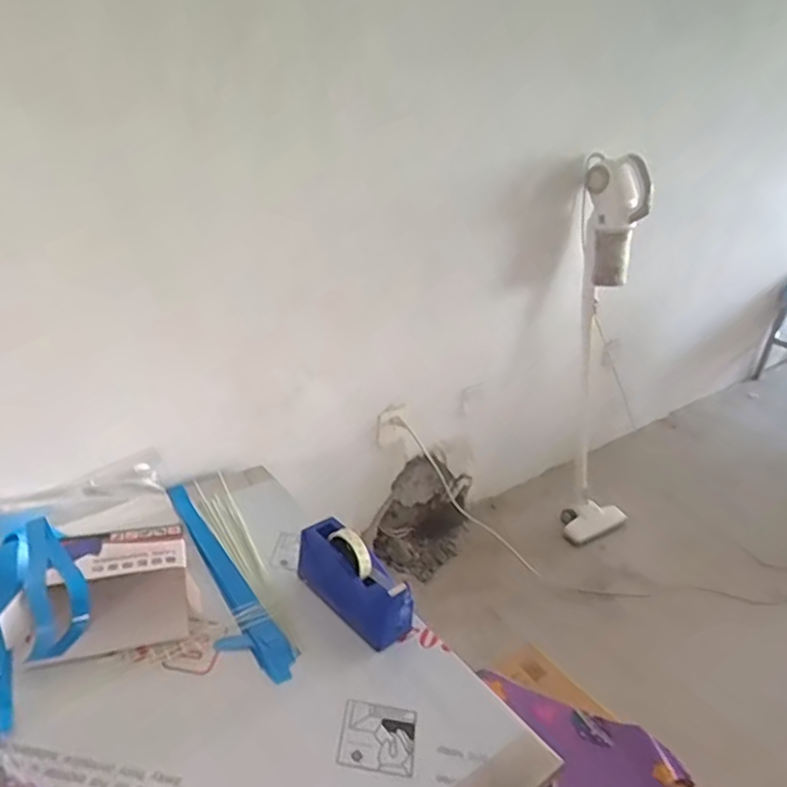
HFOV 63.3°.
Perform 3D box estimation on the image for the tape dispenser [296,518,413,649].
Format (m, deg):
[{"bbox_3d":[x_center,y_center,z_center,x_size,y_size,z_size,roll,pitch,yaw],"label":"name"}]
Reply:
[{"bbox_3d":[-0.062,0.276,0.968,0.061,0.111,0.206,-18,36,-40],"label":"tape dispenser"}]

